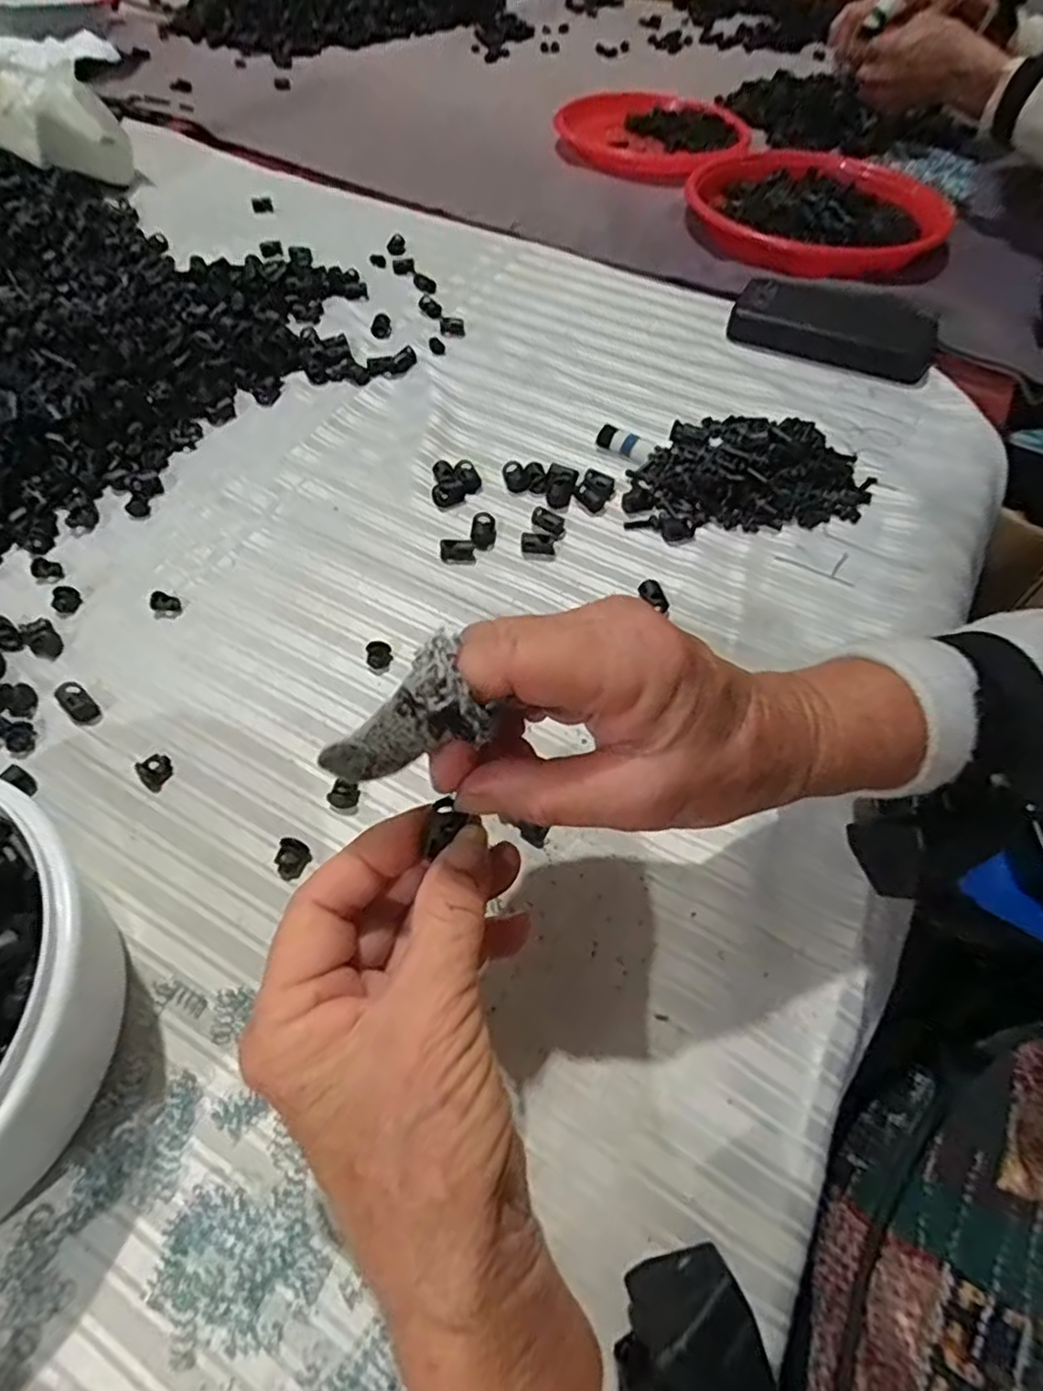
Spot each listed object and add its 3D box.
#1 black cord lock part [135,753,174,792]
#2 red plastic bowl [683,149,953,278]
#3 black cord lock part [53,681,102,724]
[{"bbox_3d":[-0.172,0.034,0.317,0.016,0.006,0.015,2,56,-2],"label":"black cord lock part"},{"bbox_3d":[0.252,-0.429,0.599,0.221,0.037,0.143,34,61,18],"label":"red plastic bowl"},{"bbox_3d":[-0.219,0.003,0.333,0.023,0.009,0.013,38,62,20],"label":"black cord lock part"}]

